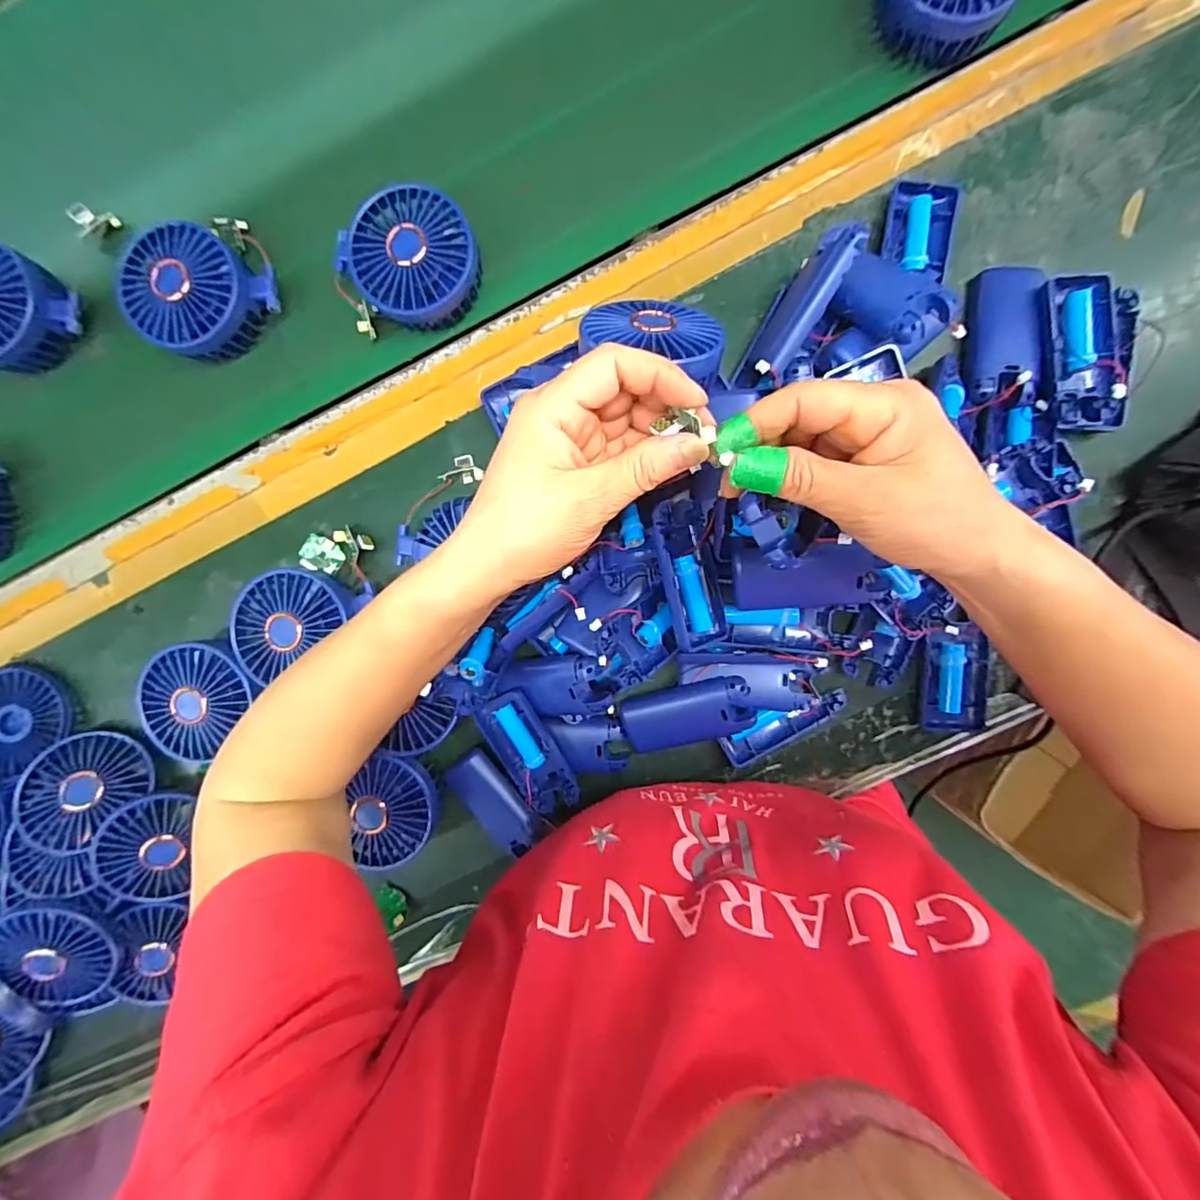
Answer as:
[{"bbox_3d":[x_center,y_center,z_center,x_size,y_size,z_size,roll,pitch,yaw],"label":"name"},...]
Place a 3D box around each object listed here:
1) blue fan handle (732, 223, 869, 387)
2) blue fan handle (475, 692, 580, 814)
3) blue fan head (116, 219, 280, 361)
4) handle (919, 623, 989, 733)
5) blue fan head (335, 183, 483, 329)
[{"bbox_3d":[0.128,-0.185,0.343,0.028,0.025,0.105,34,111,1],"label":"blue fan handle"},{"bbox_3d":[-0.053,0.113,0.394,0.043,0.024,0.093,-29,90,3],"label":"blue fan handle"},{"bbox_3d":[-0.298,-0.231,0.396,0.093,0.046,0.086,0,92,3],"label":"blue fan head"},{"bbox_3d":[0.259,0.057,0.393,0.044,0.018,0.078,0,92,3],"label":"handle"},{"bbox_3d":[-0.134,-0.245,0.385,0.087,0.044,0.089,0,92,3],"label":"blue fan head"}]

